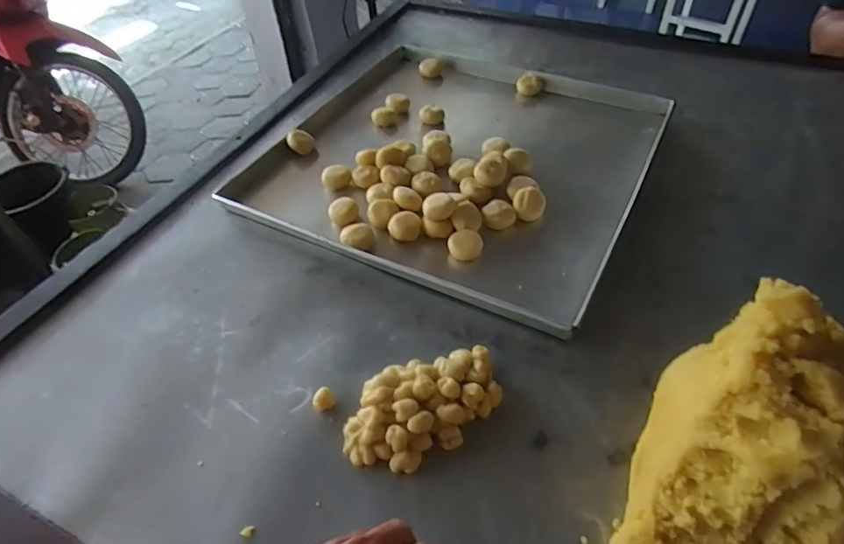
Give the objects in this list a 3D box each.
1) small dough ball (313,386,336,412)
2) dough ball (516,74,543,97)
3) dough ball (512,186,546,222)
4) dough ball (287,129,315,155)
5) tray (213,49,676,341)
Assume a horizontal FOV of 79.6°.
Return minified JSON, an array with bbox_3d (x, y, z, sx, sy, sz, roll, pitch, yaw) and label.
[{"bbox_3d":[-0.097,0.127,0.500,0.021,0.017,0.019,-23,51,-17],"label":"small dough ball"},{"bbox_3d":[0.189,-0.329,0.891,0.043,0.025,0.036,7,49,9],"label":"dough ball"},{"bbox_3d":[0.141,-0.090,0.667,0.042,0.038,0.035,4,48,6],"label":"dough ball"},{"bbox_3d":[-0.189,-0.204,0.795,0.037,0.034,0.036,-12,48,-7],"label":"dough ball"},{"bbox_3d":[0.059,-0.205,0.776,0.536,0.038,0.562,22,53,21],"label":"tray"}]

